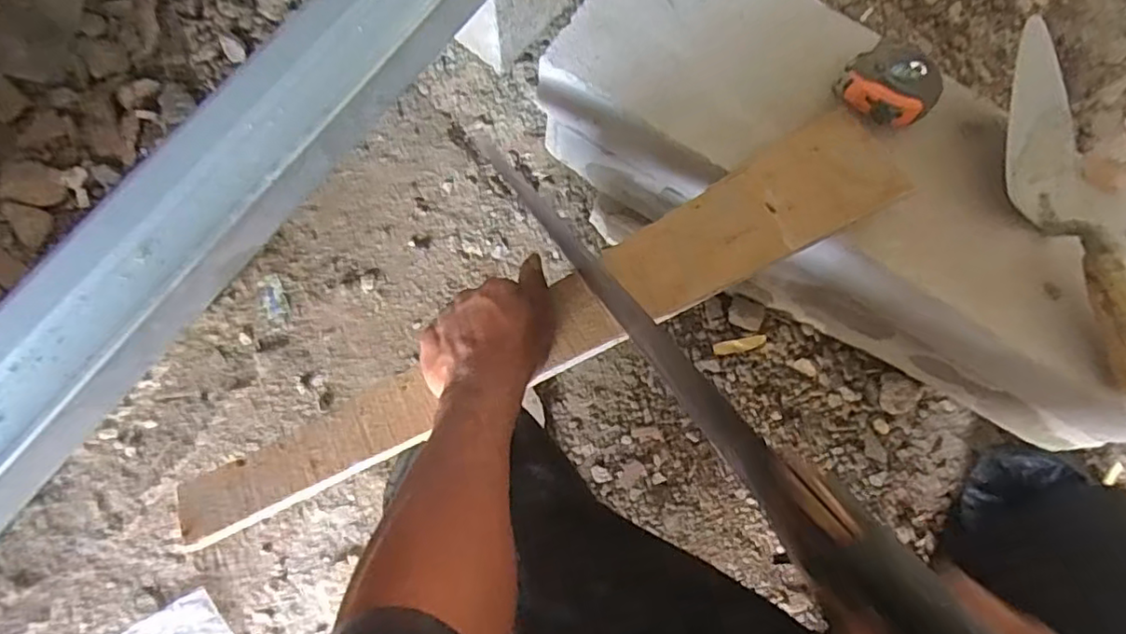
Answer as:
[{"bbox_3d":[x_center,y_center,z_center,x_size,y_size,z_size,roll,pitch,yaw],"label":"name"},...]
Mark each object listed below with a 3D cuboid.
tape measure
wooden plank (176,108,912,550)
[{"bbox_3d":[0.274,-0.193,0.520,0.064,0.030,0.070,-42,83,-10],"label":"tape measure"},{"bbox_3d":[0.005,-0.003,0.463,0.585,0.019,0.083,-28,77,-9],"label":"wooden plank"}]

